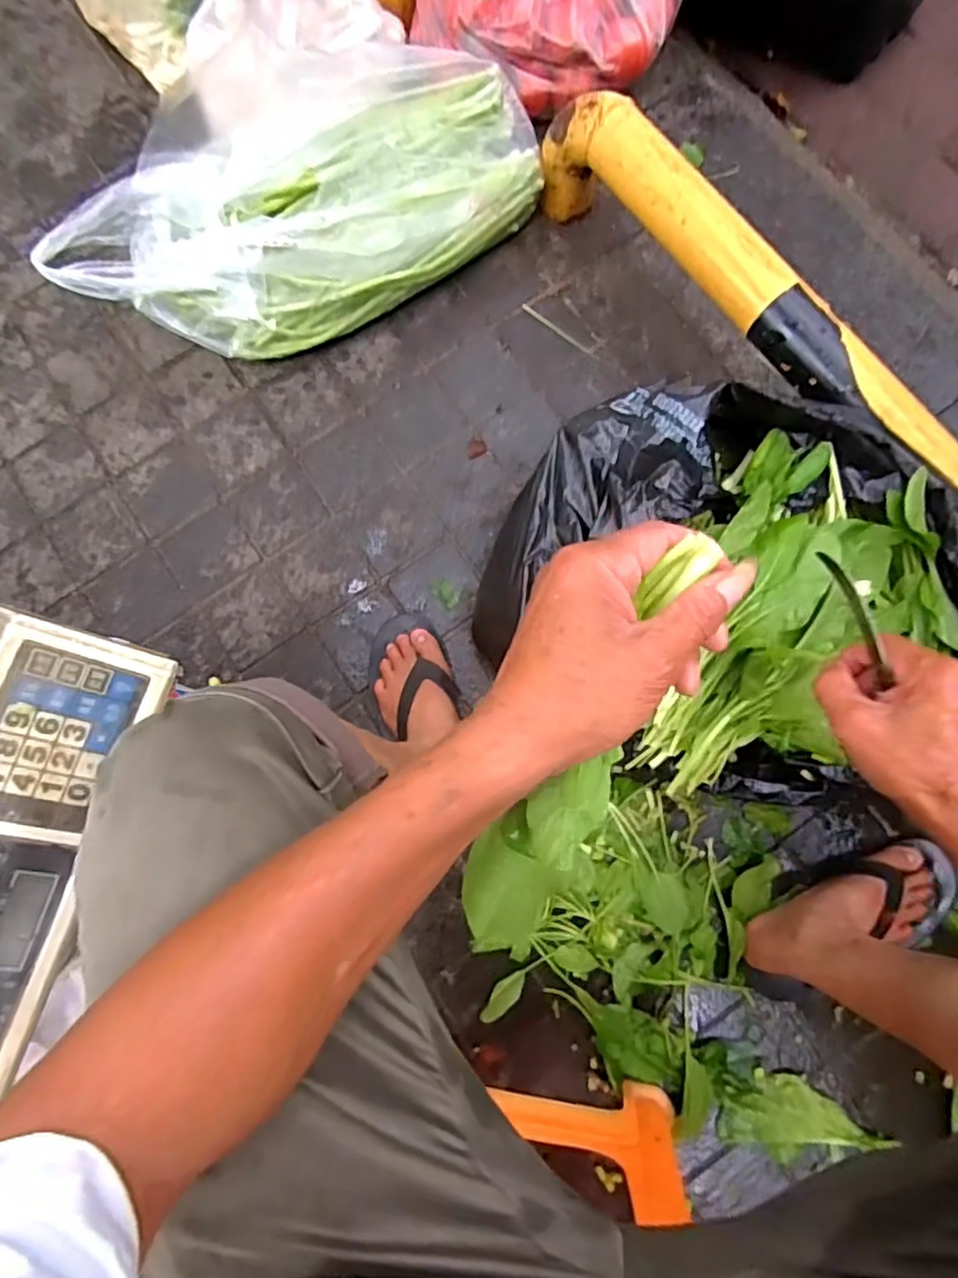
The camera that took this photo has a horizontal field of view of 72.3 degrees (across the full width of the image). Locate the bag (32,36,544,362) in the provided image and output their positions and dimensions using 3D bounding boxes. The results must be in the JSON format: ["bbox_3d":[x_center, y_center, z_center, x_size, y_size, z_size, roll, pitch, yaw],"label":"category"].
[{"bbox_3d":[-0.222,-0.548,0.820,0.599,0.204,0.277,-32,79,-5],"label":"bag"}]

